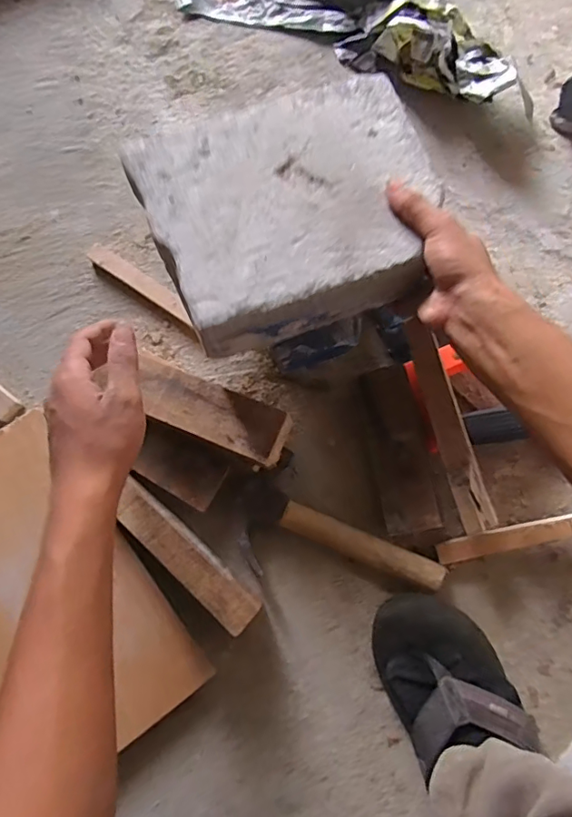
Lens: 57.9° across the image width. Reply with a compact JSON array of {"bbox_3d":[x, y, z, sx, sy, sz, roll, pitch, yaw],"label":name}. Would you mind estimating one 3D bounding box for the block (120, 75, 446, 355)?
[{"bbox_3d":[0.004,-0.171,0.450,0.235,0.051,0.197,-17,77,-5],"label":"block"}]

